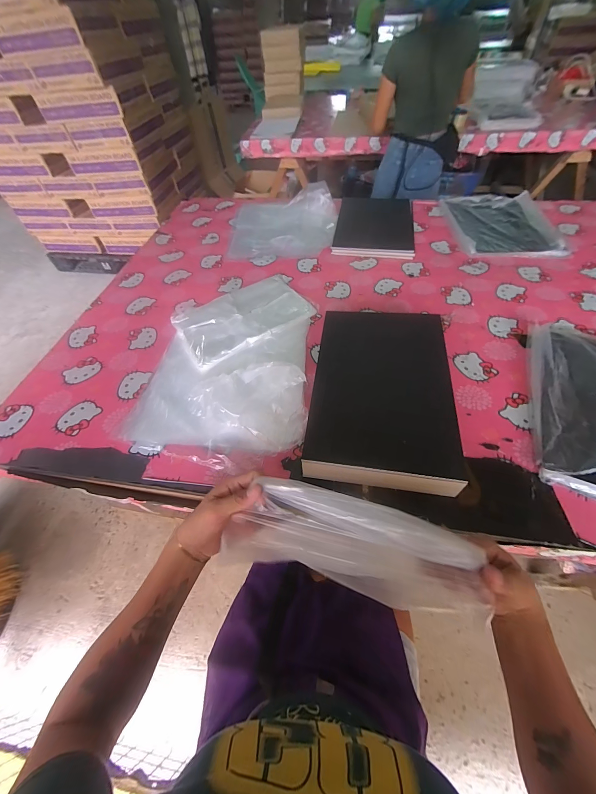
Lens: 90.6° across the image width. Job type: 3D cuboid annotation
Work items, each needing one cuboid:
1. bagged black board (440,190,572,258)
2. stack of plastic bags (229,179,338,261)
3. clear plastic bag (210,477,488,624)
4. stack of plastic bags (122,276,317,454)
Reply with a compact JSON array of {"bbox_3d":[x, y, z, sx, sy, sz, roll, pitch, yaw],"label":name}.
[{"bbox_3d":[0.666,-0.568,0.967,0.302,0.036,0.370,3,54,6],"label":"bagged black board"},{"bbox_3d":[-0.049,-0.636,1.036,0.373,0.077,0.418,-2,53,2],"label":"stack of plastic bags"},{"bbox_3d":[0.054,0.153,0.313,0.254,0.062,0.084,10,55,14],"label":"clear plastic bag"},{"bbox_3d":[-0.146,-0.130,0.680,0.342,0.064,0.510,3,54,6],"label":"stack of plastic bags"}]

